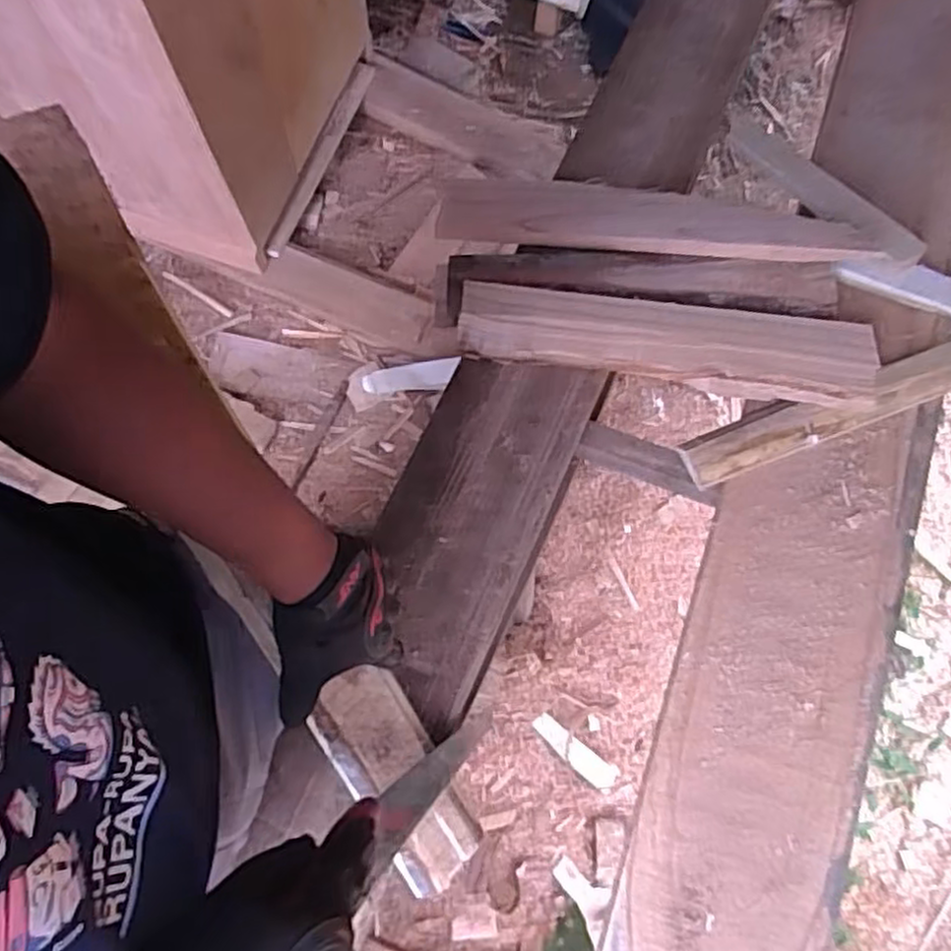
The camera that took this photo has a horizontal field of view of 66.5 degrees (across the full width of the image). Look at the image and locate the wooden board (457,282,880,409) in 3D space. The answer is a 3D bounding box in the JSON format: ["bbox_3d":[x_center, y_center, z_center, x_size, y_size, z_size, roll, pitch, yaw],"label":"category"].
[{"bbox_3d":[0.194,-0.136,0.756,0.417,0.042,0.086,7,71,2],"label":"wooden board"}]

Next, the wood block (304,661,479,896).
[{"bbox_3d":[-0.066,0.261,0.621,0.074,0.027,0.216,-29,108,-10],"label":"wood block"}]

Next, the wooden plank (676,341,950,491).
[{"bbox_3d":[0.382,-0.071,0.744,0.357,0.019,0.054,-21,92,-5],"label":"wooden plank"}]

